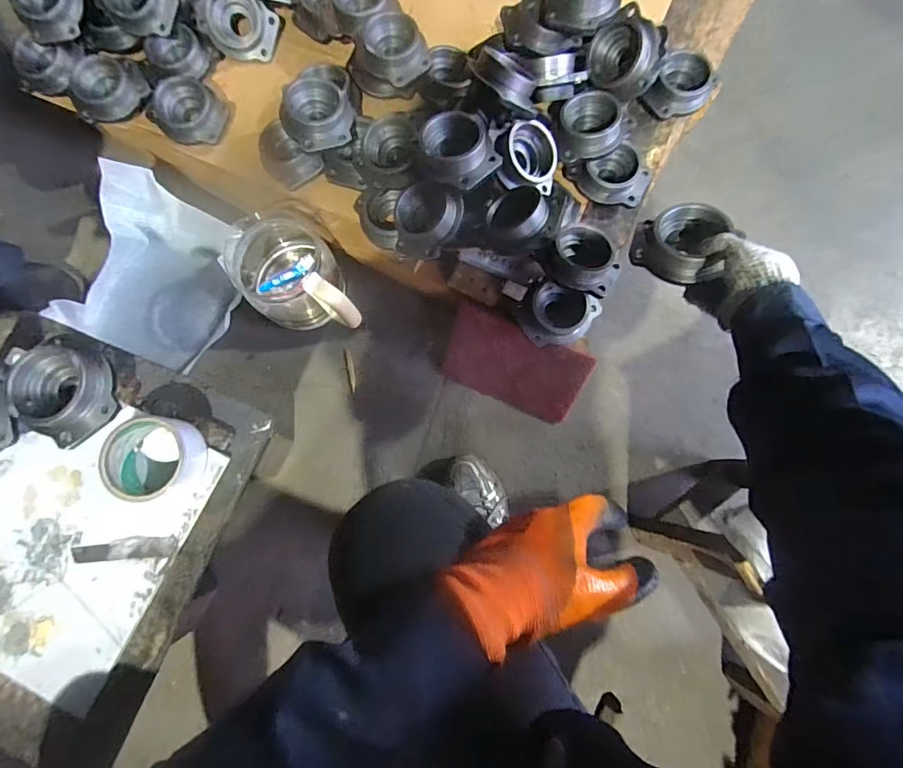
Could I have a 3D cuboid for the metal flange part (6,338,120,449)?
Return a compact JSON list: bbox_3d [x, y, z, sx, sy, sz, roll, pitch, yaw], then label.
[{"bbox_3d":[-0.424,0.006,0.502,0.090,0.035,0.115,-6,81,0],"label":"metal flange part"}]

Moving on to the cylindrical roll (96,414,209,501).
[{"bbox_3d":[-0.324,0.080,0.499,0.091,0.050,0.085,0,81,1],"label":"cylindrical roll"}]

